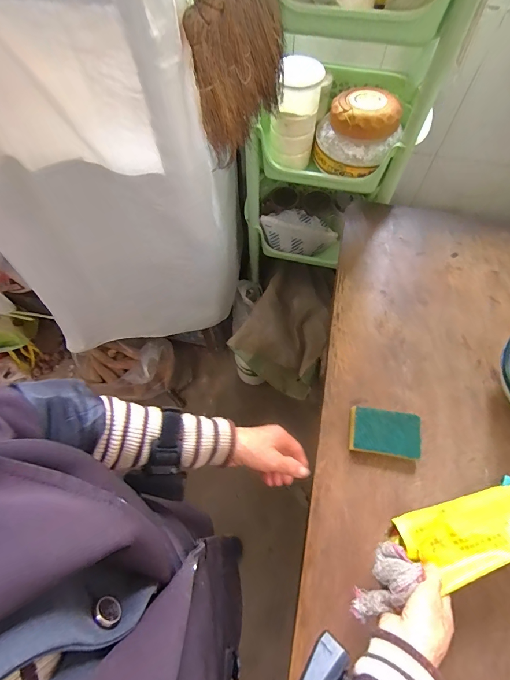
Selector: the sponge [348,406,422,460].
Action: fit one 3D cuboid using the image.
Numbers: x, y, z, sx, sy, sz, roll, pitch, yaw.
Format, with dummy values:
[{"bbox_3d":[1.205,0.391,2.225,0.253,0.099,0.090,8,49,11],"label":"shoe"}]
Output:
[{"bbox_3d":[0.200,0.146,0.539,0.103,0.028,0.067,7,65,5],"label":"sponge"}]

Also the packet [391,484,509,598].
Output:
[{"bbox_3d":[0.285,0.232,0.424,0.210,0.029,0.078,-15,65,-5],"label":"packet"}]

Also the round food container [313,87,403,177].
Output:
[{"bbox_3d":[0.222,-0.454,0.756,0.171,0.113,0.139,18,67,10],"label":"round food container"}]

